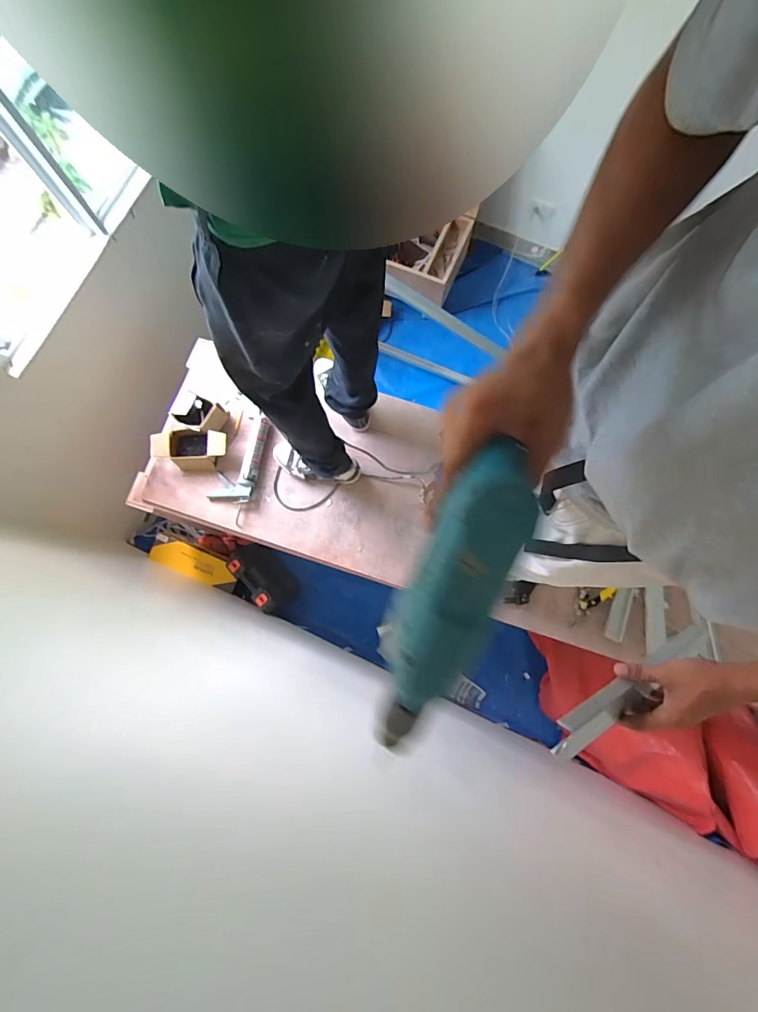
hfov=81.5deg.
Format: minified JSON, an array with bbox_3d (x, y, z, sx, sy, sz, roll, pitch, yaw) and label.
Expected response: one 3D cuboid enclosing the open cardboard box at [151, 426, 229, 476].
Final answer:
[{"bbox_3d":[-0.615,-0.184,1.449,0.243,0.092,0.126,-8,79,-2],"label":"open cardboard box"}]

